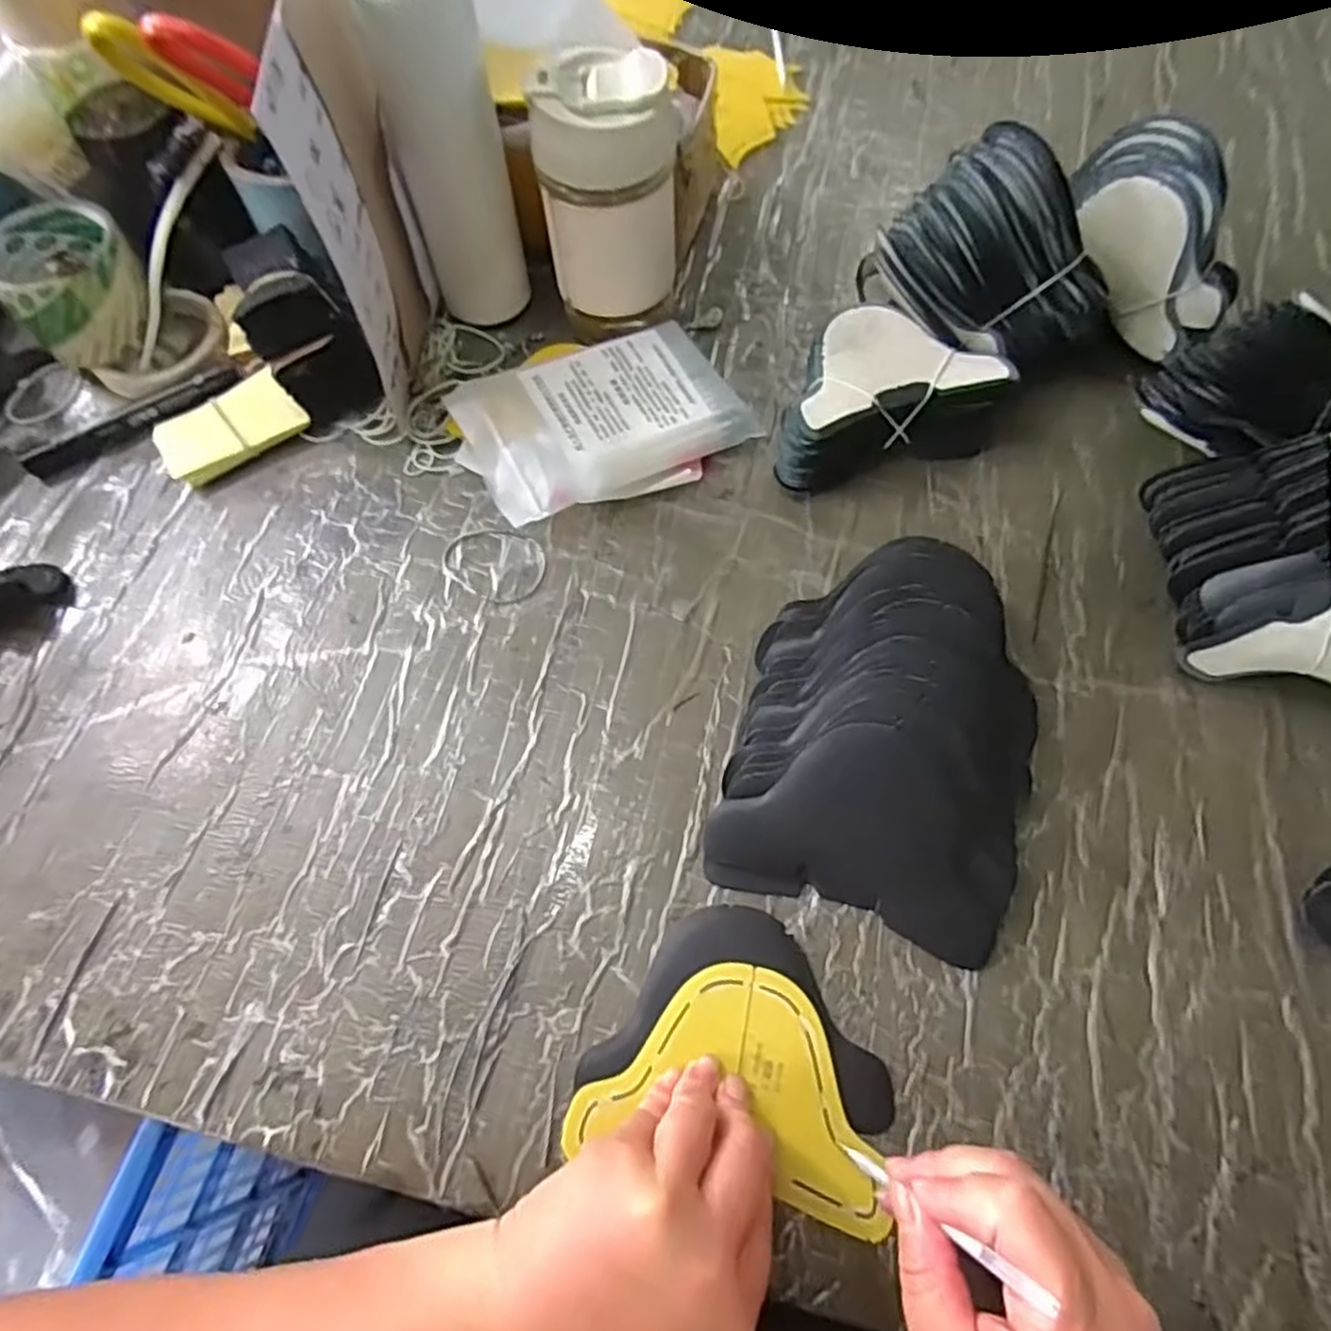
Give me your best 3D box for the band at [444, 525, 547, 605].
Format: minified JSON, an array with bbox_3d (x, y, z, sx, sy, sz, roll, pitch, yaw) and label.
[{"bbox_3d":[-0.105,-0.064,0.458,0.068,0.004,0.051,26,69,14],"label":"band"}]

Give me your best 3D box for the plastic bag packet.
[{"bbox_3d":[-0.037,-0.157,0.475,0.177,0.041,0.107,-25,67,-9],"label":"plastic bag packet"}]

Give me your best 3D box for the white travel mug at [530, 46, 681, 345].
[{"bbox_3d":[-0.034,-0.290,0.471,0.079,0.155,0.068,-6,65,0],"label":"white travel mug"}]

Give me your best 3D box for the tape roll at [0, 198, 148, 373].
[{"bbox_3d":[-0.401,-0.259,0.502,0.083,0.068,0.090,-40,70,-14],"label":"tape roll"}]

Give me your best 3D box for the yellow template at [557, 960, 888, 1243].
[{"bbox_3d":[0.033,0.181,0.326,0.132,0.006,0.087,12,67,8],"label":"yellow template"}]

